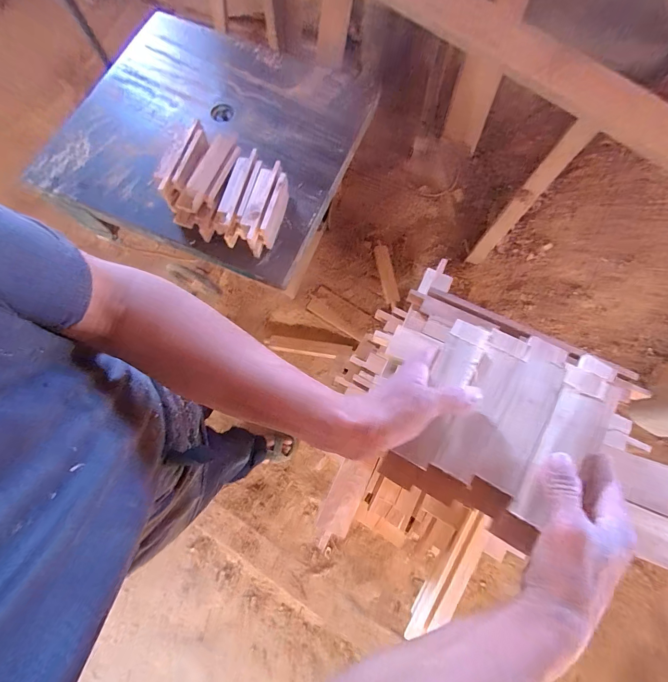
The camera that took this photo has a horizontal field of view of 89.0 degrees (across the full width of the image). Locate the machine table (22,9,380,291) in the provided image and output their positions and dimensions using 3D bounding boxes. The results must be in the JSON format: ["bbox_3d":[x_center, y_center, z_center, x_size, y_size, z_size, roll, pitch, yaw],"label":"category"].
[{"bbox_3d":[-0.287,-0.492,0.793,0.641,0.050,0.600,21,76,7],"label":"machine table"}]

